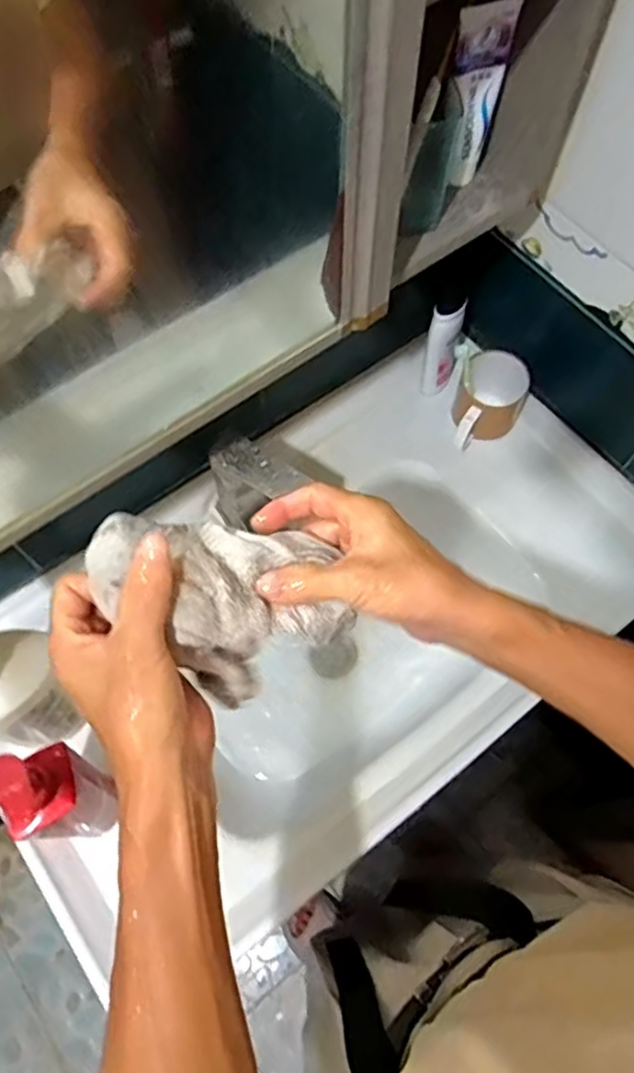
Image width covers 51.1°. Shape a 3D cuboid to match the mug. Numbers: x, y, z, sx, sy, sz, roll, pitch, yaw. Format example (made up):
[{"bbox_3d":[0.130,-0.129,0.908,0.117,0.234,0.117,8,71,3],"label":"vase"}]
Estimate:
[{"bbox_3d":[0.218,-0.165,0.858,0.086,0.107,0.100,24,68,10],"label":"mug"}]

